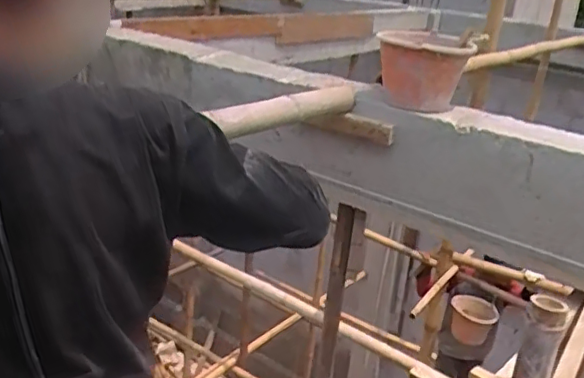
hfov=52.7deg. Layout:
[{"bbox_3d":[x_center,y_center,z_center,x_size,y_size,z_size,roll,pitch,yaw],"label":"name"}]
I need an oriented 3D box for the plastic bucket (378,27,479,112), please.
[{"bbox_3d":[0.367,-0.328,1.686,0.259,0.206,0.248,8,22,7],"label":"plastic bucket"}]

